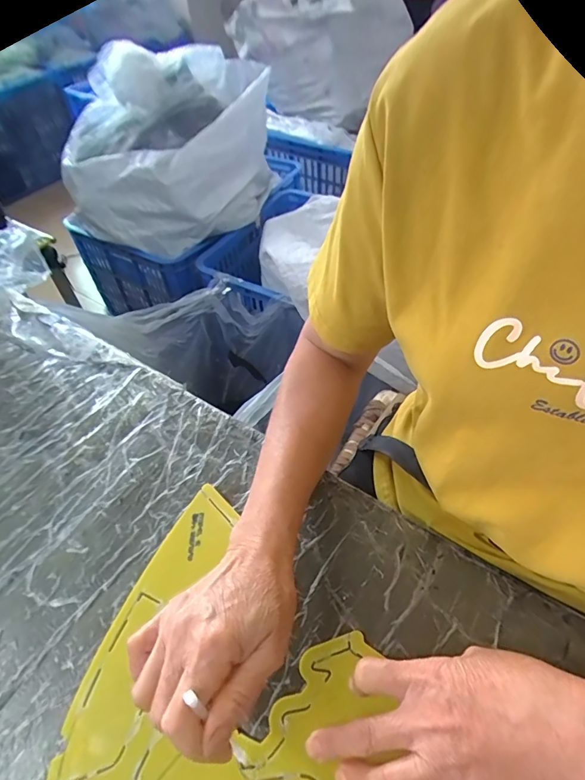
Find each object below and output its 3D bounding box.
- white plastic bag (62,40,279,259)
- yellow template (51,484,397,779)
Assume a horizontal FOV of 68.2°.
[{"bbox_3d":[-0.294,-0.601,1.030,0.382,0.329,0.467,26,55,23],"label":"white plastic bag"},{"bbox_3d":[-0.058,0.222,0.298,0.248,0.006,0.210,37,61,27],"label":"yellow template"}]

